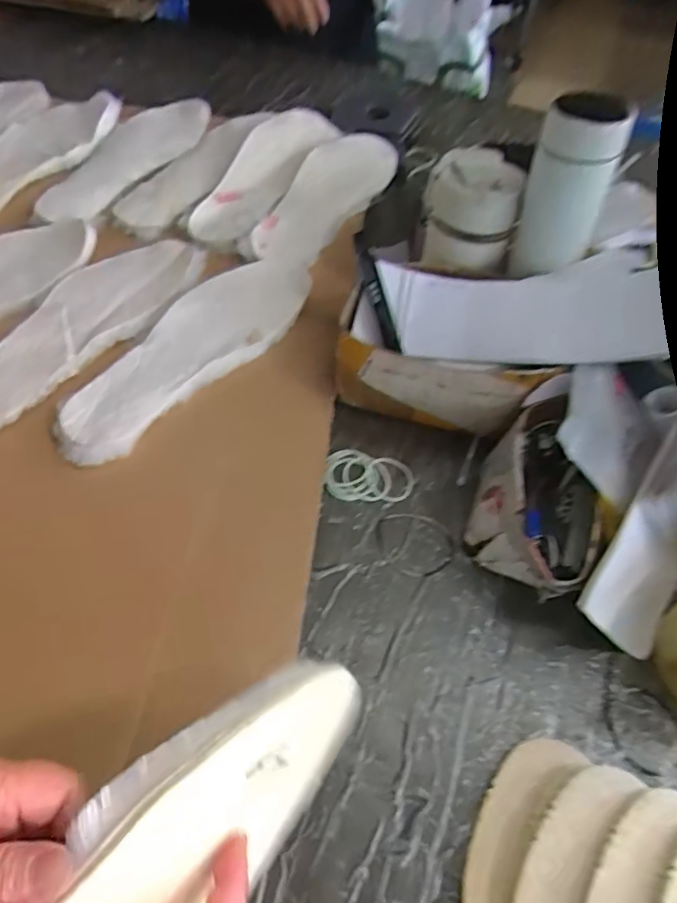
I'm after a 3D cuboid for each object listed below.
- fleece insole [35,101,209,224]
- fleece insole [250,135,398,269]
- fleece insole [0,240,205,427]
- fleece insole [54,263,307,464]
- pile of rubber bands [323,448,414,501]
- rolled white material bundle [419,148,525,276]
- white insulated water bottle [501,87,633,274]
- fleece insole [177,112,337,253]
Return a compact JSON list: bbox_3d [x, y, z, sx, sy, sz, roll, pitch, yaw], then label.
[{"bbox_3d":[-0.266,-0.359,0.727,0.100,0.023,0.271,24,58,14],"label":"fleece insole"},{"bbox_3d":[-0.013,-0.309,0.710,0.095,0.019,0.283,28,61,7],"label":"fleece insole"},{"bbox_3d":[-0.239,-0.127,0.562,0.094,0.010,0.289,25,58,14],"label":"fleece insole"},{"bbox_3d":[-0.139,-0.098,0.561,0.096,0.015,0.292,33,60,19],"label":"fleece insole"},{"bbox_3d":[0.026,0.022,0.520,0.077,0.007,0.049,7,53,2],"label":"pile of rubber bands"},{"bbox_3d":[0.125,-0.229,0.568,0.083,0.080,0.079,12,54,5],"label":"rolled white material bundle"},{"bbox_3d":[0.193,-0.222,0.509,0.062,0.146,0.054,0,53,-4],"label":"white insulated water bottle"},{"bbox_3d":[-0.092,-0.334,0.715,0.083,0.016,0.274,22,60,10],"label":"fleece insole"}]

